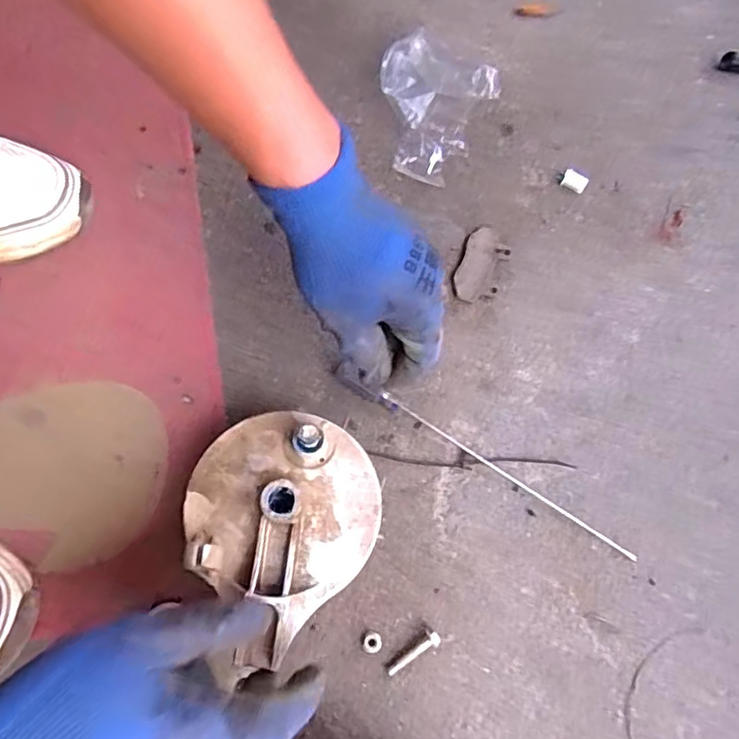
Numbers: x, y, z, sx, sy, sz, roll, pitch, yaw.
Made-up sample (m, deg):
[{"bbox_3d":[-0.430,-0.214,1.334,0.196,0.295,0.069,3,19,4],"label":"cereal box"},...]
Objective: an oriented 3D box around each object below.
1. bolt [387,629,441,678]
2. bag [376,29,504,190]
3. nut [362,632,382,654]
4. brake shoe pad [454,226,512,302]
[{"bbox_3d":[0.028,0.185,0.374,0.040,0.009,0.010,-33,73,-12],"label":"bolt"},{"bbox_3d":[0.046,-0.243,0.516,0.112,0.033,0.137,29,71,10],"label":"bag"},{"bbox_3d":[0.001,0.181,0.377,0.012,0.004,0.013,13,70,4],"label":"nut"},{"bbox_3d":[0.095,-0.087,0.481,0.037,0.005,0.069,20,70,6],"label":"brake shoe pad"}]

